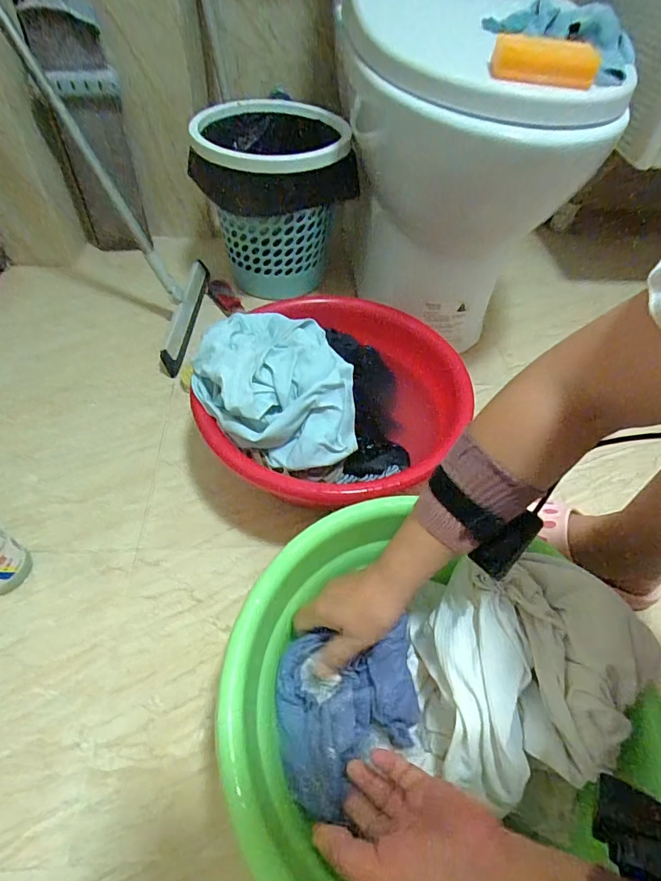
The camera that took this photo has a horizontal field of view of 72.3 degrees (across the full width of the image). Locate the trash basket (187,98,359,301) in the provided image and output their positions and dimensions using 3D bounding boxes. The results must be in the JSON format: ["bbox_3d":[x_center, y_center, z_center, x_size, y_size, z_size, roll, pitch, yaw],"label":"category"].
[{"bbox_3d":[-0.111,-0.444,0.859,0.249,0.268,0.228,-3,50,-8],"label":"trash basket"}]

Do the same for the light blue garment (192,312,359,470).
[{"bbox_3d":[-0.061,-0.075,0.570,0.180,0.079,0.236,-35,61,-30],"label":"light blue garment"}]

